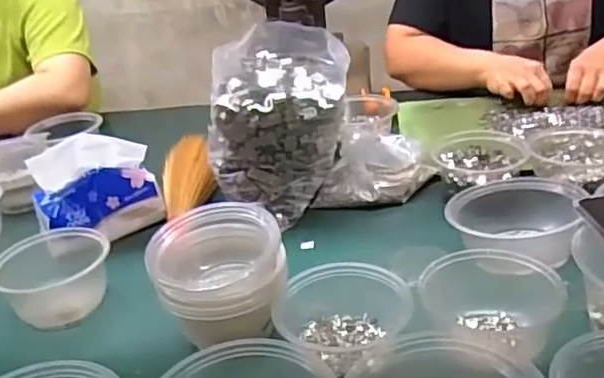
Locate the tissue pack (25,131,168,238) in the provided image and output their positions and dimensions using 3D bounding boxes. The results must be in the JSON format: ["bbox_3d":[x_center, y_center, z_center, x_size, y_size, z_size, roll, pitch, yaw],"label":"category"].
[{"bbox_3d":[-0.249,-0.004,0.750,0.143,0.120,0.063,-17,29,-19],"label":"tissue pack"}]

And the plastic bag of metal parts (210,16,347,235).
[{"bbox_3d":[-0.025,-0.084,0.779,0.166,0.186,0.168,-3,28,7],"label":"plastic bag of metal parts"}]

